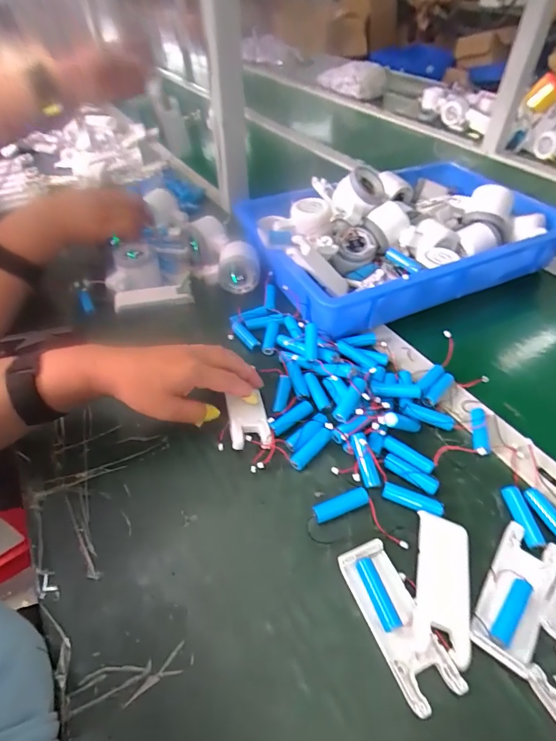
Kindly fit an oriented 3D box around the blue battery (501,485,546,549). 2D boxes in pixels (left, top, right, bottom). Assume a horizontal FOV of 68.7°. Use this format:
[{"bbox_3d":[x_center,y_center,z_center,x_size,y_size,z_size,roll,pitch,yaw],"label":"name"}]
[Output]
[{"bbox_3d":[0.211,0.127,0.353,0.018,0.012,0.052,-4,46,-2],"label":"blue battery"}]

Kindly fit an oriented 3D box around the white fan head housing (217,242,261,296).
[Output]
[{"bbox_3d":[-0.057,-0.148,0.590,0.060,0.056,0.054,-8,47,-6],"label":"white fan head housing"}]

